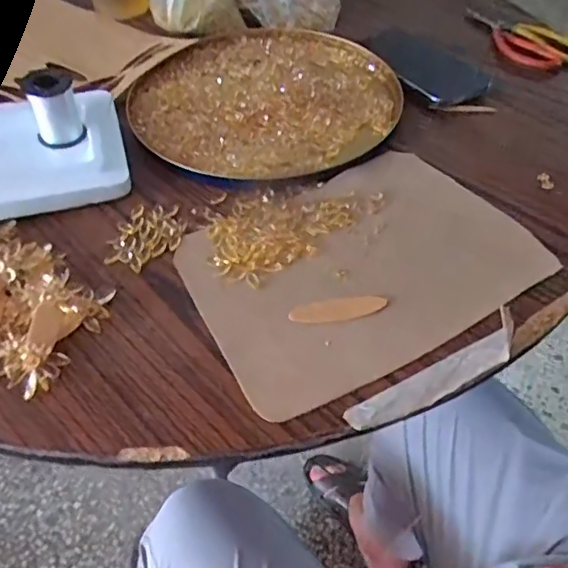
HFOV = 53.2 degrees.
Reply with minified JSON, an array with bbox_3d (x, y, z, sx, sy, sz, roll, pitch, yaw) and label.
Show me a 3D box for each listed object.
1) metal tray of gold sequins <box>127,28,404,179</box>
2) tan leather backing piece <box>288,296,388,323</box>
[{"bbox_3d":[-0.028,-0.196,0.577,0.254,0.017,0.240,-29,57,-18],"label":"metal tray of gold sequins"},{"bbox_3d":[0.039,0.019,0.411,0.069,0.010,0.018,-5,53,-1],"label":"tan leather backing piece"}]

